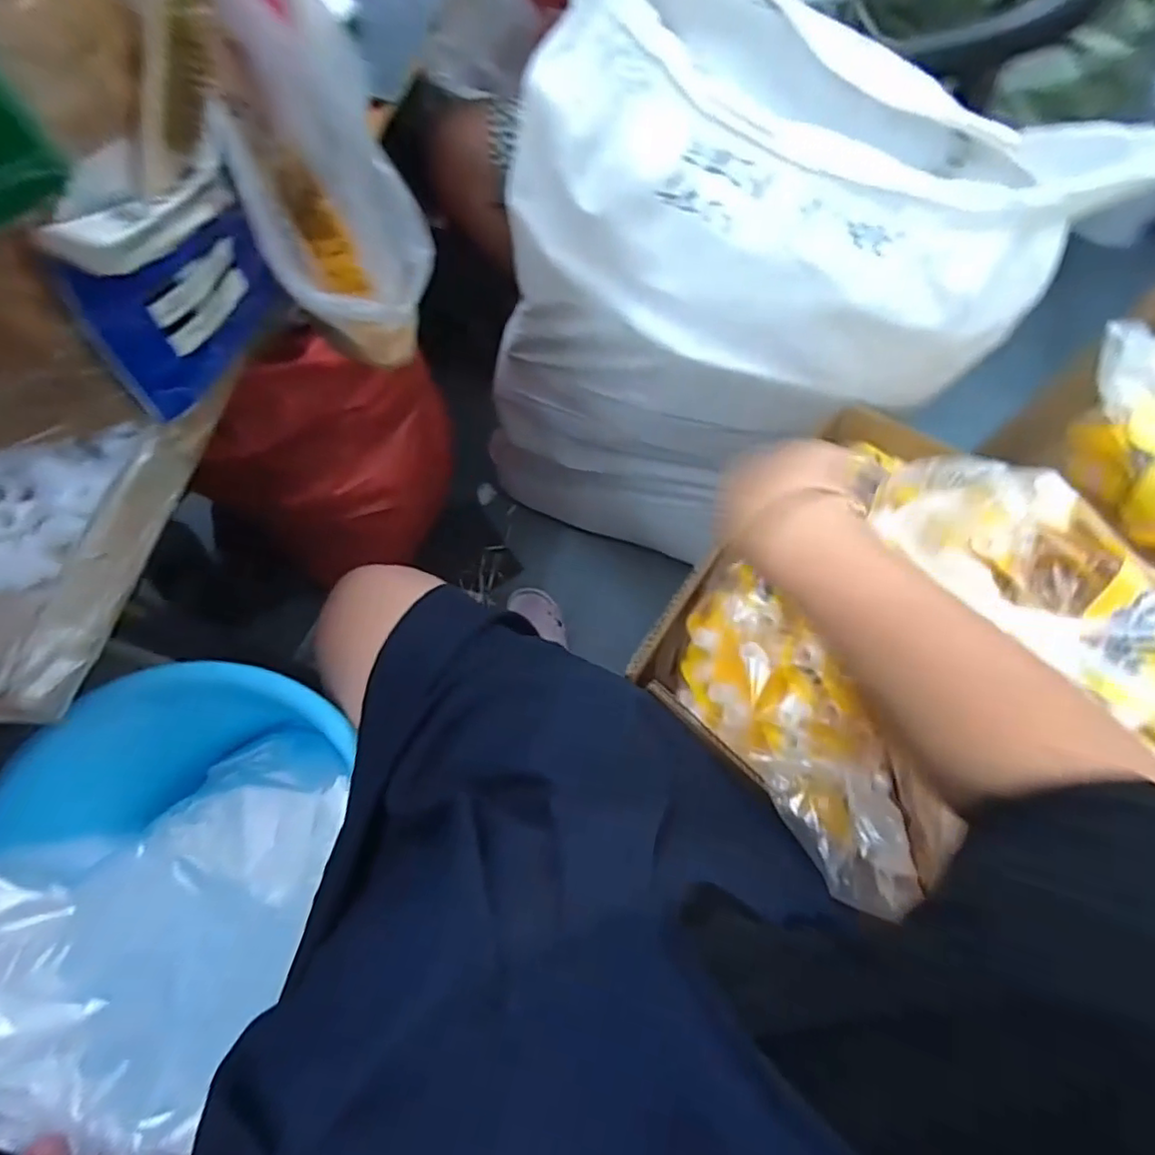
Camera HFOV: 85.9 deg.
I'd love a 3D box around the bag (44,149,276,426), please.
[{"bbox_3d":[-0.253,-0.186,0.396,0.029,0.154,0.136,24,73,8],"label":"bag"}]

